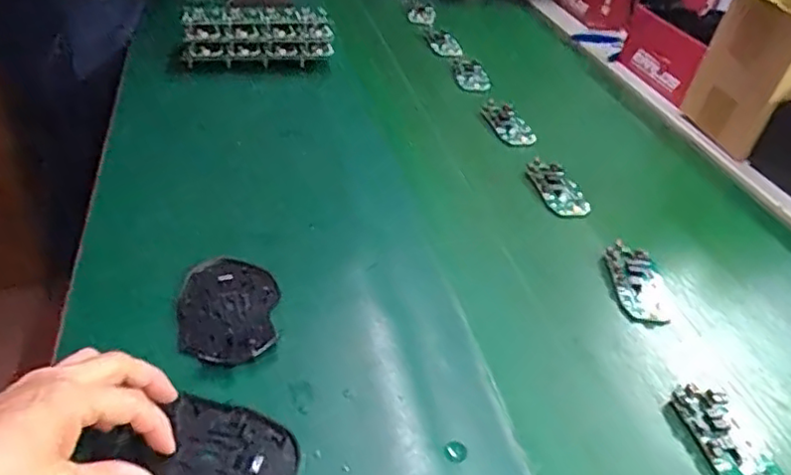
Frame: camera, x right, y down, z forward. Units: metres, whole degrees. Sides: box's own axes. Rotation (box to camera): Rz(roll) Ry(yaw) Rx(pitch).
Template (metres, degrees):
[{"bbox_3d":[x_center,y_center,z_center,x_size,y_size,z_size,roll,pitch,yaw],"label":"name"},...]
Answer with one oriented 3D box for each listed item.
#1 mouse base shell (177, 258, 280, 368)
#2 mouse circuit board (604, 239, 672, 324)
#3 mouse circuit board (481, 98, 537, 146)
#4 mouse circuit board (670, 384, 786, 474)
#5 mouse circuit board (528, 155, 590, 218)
[{"bbox_3d":[-0.127,0.055,0.482,0.071,0.015,0.106,0,37,-10],"label":"mouse base shell"},{"bbox_3d":[0.214,0.039,0.557,0.047,0.015,0.087,6,36,-2],"label":"mouse circuit board"},{"bbox_3d":[0.137,-0.140,0.774,0.047,0.017,0.086,-10,40,-22],"label":"mouse circuit board"},{"bbox_3d":[0.226,0.138,0.430,0.044,0.008,0.090,-4,38,-14],"label":"mouse circuit board"},{"bbox_3d":[0.172,-0.052,0.663,0.048,0.018,0.080,-7,39,-19],"label":"mouse circuit board"}]

